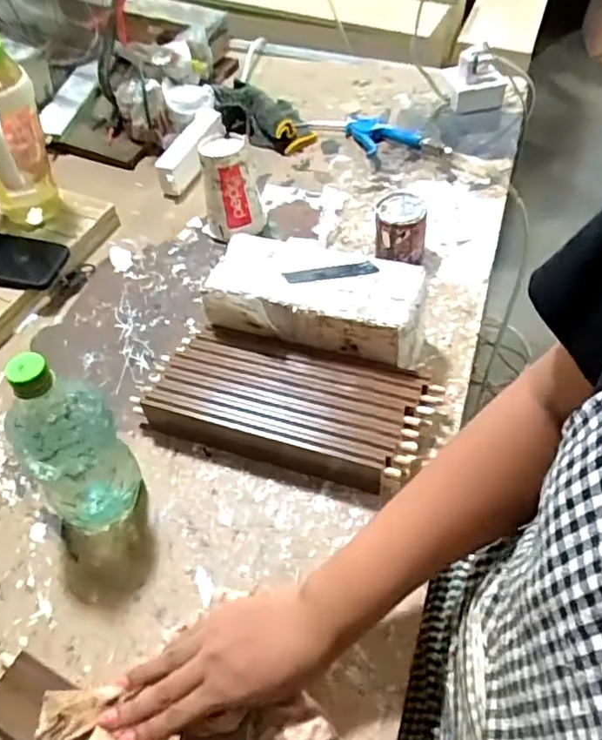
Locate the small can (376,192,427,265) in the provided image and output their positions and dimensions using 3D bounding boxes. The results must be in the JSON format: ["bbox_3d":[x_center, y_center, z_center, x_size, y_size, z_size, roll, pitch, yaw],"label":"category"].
[{"bbox_3d":[0.130,-0.182,0.795,0.064,0.074,0.065,4,49,8],"label":"small can"}]

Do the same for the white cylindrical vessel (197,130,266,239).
[{"bbox_3d":[-0.096,-0.251,0.842,0.075,0.133,0.069,-8,48,-2],"label":"white cylindrical vessel"}]

